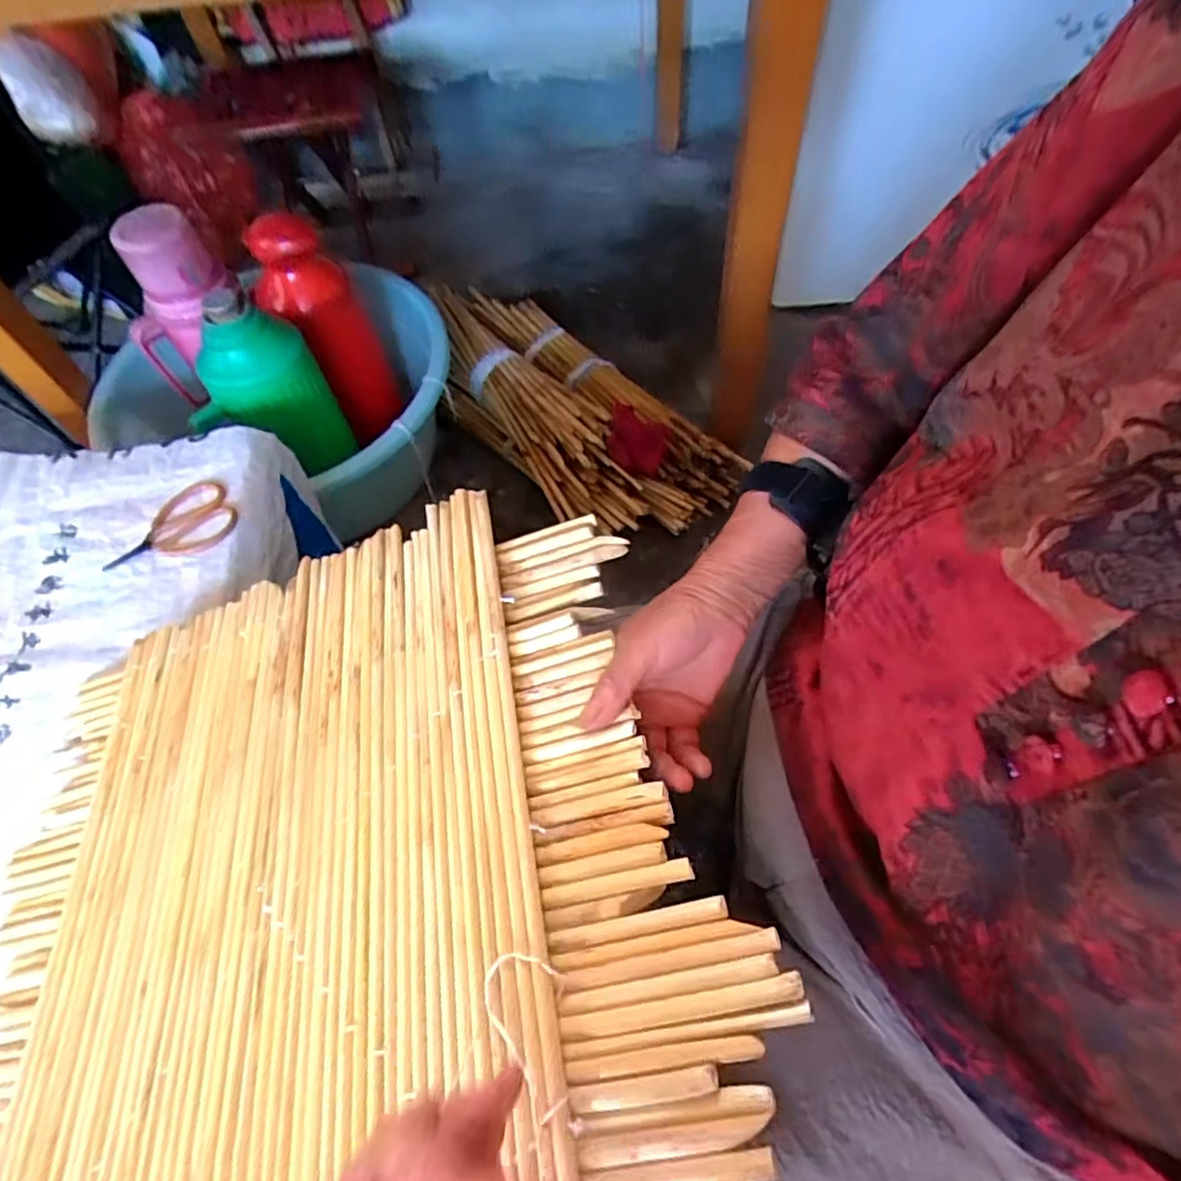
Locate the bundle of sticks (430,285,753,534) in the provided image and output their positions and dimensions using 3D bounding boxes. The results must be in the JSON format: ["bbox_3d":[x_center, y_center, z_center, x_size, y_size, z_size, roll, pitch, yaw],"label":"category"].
[{"bbox_3d":[-0.058,-0.300,0.995,0.246,0.104,0.581,-36,64,-16],"label":"bundle of sticks"}]

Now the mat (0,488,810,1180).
[{"bbox_3d":[-0.153,0.173,0.352,0.439,0.019,0.472,-22,55,6],"label":"mat"}]

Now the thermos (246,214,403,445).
[{"bbox_3d":[-0.376,-0.369,0.915,0.116,0.320,0.106,-23,61,-10],"label":"thermos"}]

